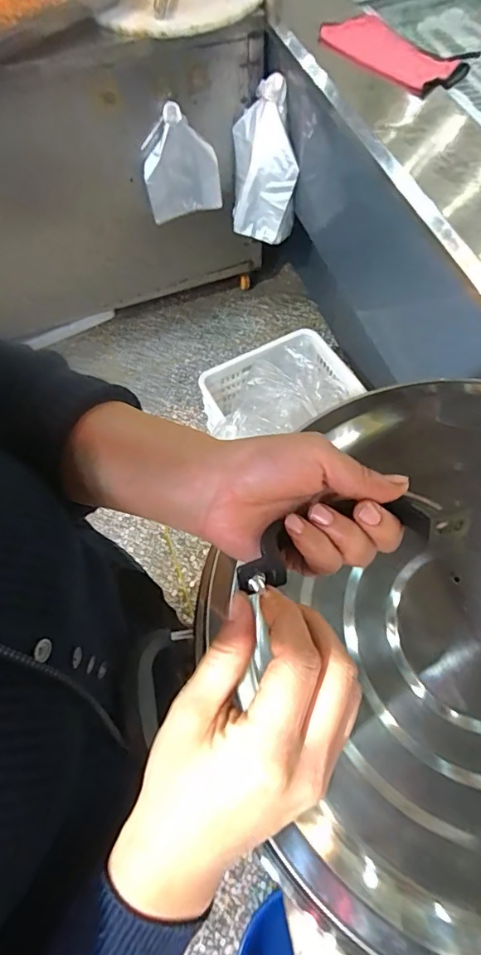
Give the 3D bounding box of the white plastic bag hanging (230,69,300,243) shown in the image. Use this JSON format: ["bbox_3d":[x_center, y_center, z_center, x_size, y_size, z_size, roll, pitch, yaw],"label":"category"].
[{"bbox_3d":[0.060,-0.816,1.283,0.169,0.305,0.185,2,63,3],"label":"white plastic bag hanging"}]

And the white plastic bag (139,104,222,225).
[{"bbox_3d":[-0.156,-0.826,1.297,0.201,0.257,0.032,-19,64,-8],"label":"white plastic bag"}]

